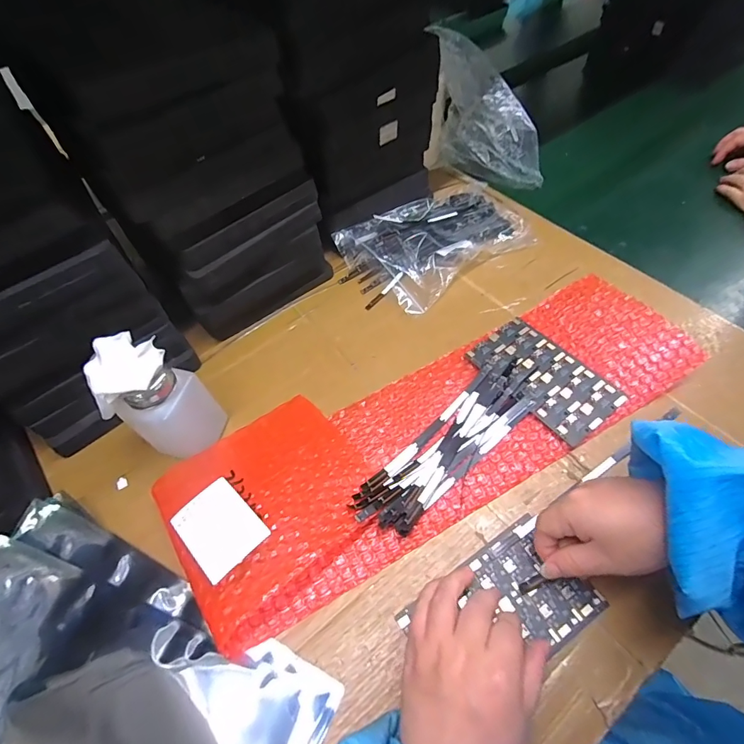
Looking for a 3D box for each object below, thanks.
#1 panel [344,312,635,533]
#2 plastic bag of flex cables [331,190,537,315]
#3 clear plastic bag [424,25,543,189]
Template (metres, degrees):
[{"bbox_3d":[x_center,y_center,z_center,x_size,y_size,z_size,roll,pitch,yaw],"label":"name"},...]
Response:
[{"bbox_3d":[0.095,0.050,0.379,0.254,0.014,0.126,-35,60,-17],"label":"panel"},{"bbox_3d":[0.079,-0.160,0.509,0.223,0.029,0.136,-28,58,-13],"label":"plastic bag of flex cables"},{"bbox_3d":[0.143,-0.318,0.545,0.045,0.158,0.175,-34,60,-18],"label":"clear plastic bag"}]

